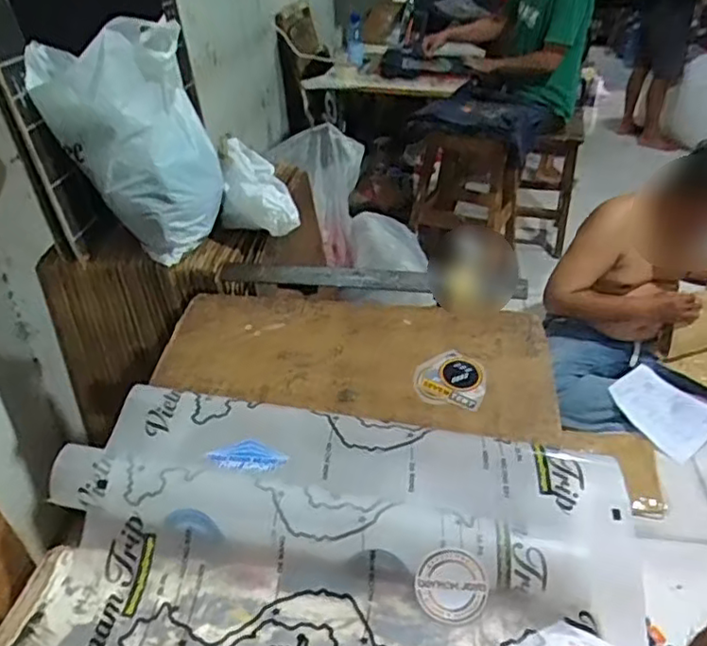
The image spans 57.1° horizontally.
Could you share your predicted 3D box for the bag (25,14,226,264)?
[{"bbox_3d":[-0.395,-0.345,1.196,0.265,0.349,0.217,12,36,18],"label":"bag"}]

